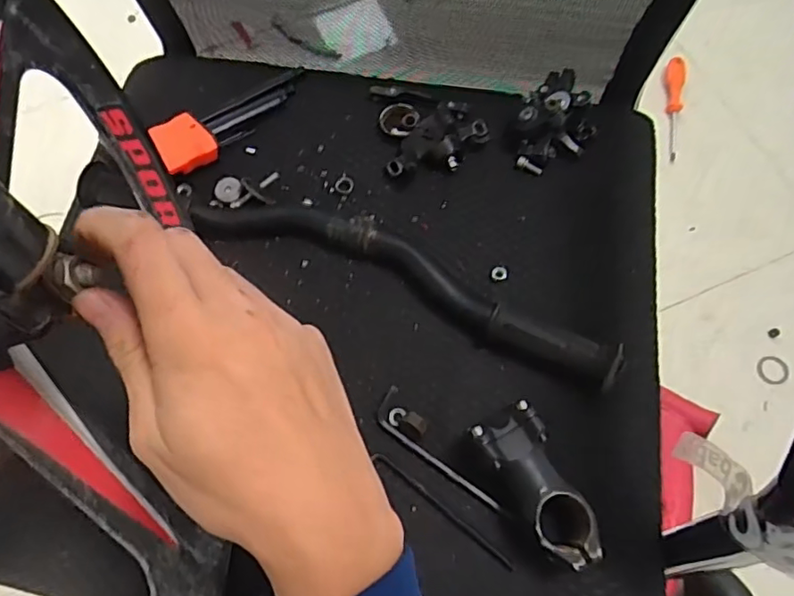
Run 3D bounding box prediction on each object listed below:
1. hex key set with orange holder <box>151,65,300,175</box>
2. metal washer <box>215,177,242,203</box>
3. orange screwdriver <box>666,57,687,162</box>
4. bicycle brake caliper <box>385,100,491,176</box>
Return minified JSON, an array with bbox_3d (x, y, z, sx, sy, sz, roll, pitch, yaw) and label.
[{"bbox_3d":[-0.130,-0.148,0.468,0.137,0.031,0.051,-35,72,-11],"label":"hex key set with orange holder"},{"bbox_3d":[-0.133,-0.086,0.454,0.020,0.005,0.020,0,69,1],"label":"metal washer"},{"bbox_3d":[0.475,-0.324,0.982,0.030,0.030,0.196,7,73,3],"label":"orange screwdriver"},{"bbox_3d":[0.035,-0.128,0.448,0.048,0.031,0.087,42,75,15],"label":"bicycle brake caliper"}]

